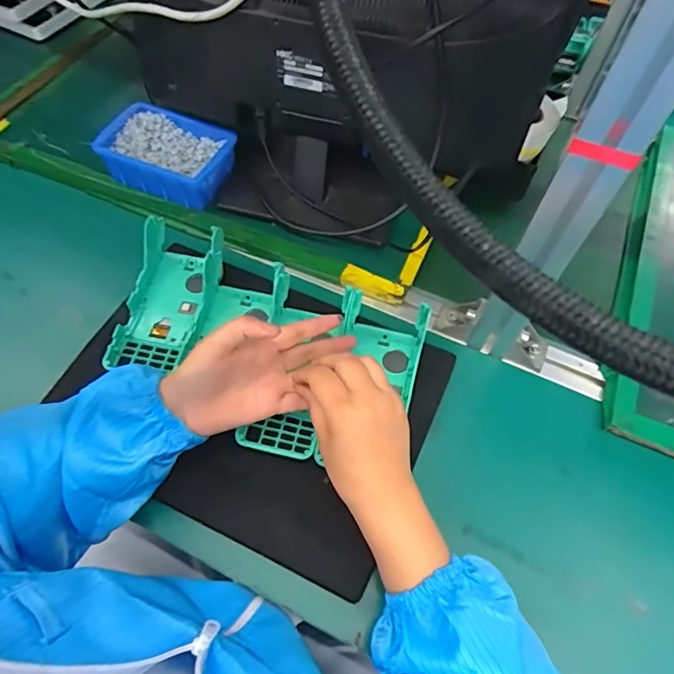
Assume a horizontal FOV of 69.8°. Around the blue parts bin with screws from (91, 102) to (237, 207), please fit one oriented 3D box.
[{"bbox_3d":[-0.205,-0.222,0.598,0.148,0.053,0.103,22,61,10],"label":"blue parts bin with screws"}]

